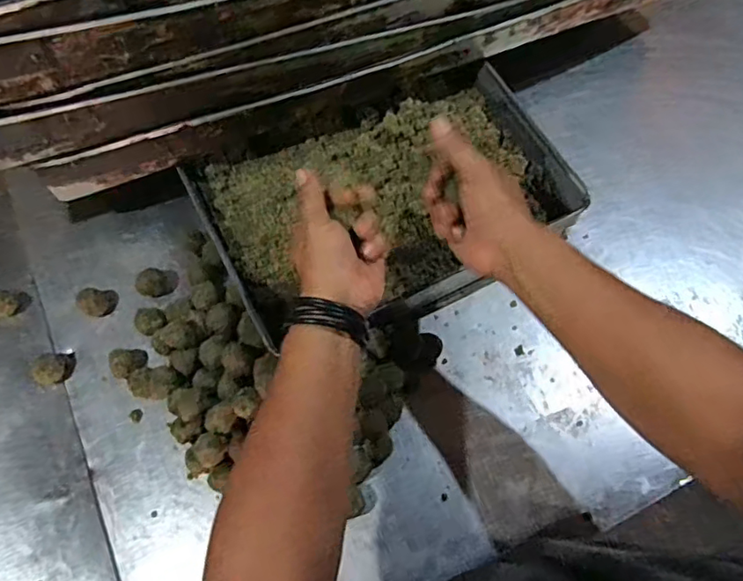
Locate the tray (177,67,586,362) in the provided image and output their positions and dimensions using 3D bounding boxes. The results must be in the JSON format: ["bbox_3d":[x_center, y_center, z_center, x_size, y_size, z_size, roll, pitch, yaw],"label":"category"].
[{"bbox_3d":[0.012,-0.106,0.631,0.366,0.065,0.259,-26,67,-10],"label":"tray"}]

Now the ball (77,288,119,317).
[{"bbox_3d":[-0.299,0.010,0.624,0.029,0.024,0.036,27,71,13],"label":"ball"}]

